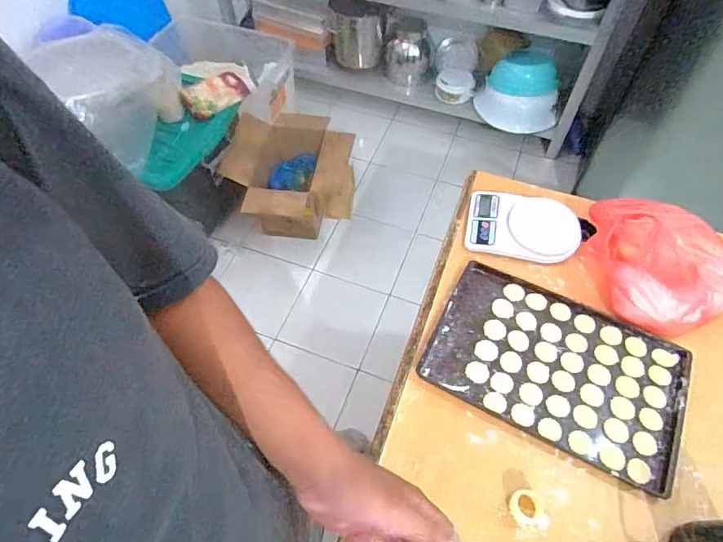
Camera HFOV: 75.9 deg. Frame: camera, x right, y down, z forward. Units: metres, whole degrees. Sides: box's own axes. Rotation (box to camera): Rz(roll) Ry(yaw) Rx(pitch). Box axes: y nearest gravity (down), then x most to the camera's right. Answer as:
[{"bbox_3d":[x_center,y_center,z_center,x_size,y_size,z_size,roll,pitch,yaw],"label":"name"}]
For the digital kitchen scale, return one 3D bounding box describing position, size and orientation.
[{"bbox_3d":[0.299,-0.086,0.861,0.198,0.028,0.137,12,58,8],"label":"digital kitchen scale"}]

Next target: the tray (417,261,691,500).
[{"bbox_3d":[0.304,0.146,0.731,0.372,0.019,0.246,25,61,16],"label":"tray"}]

